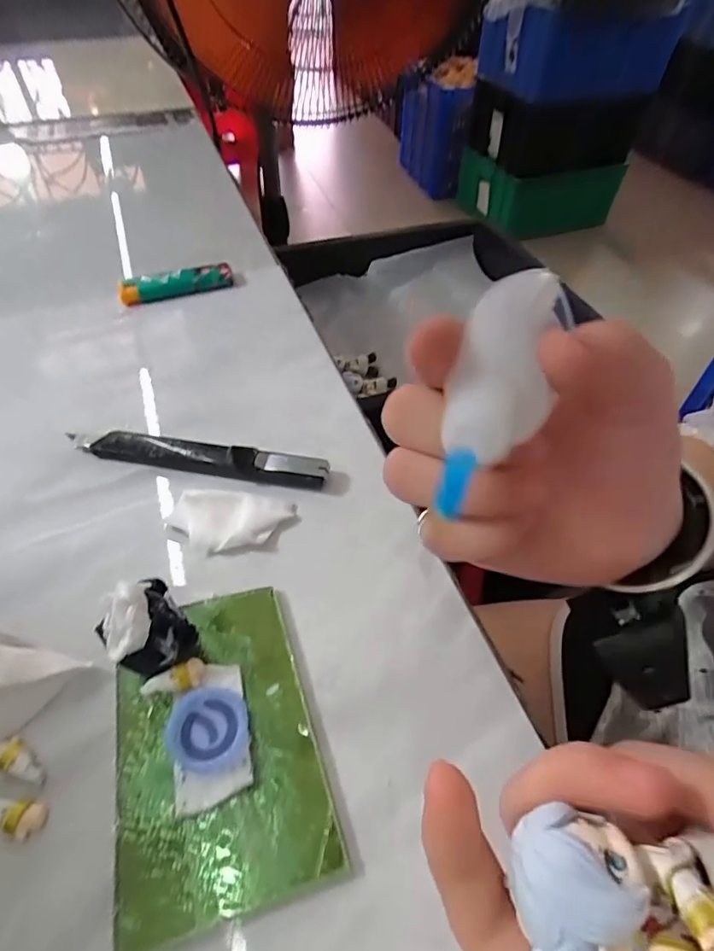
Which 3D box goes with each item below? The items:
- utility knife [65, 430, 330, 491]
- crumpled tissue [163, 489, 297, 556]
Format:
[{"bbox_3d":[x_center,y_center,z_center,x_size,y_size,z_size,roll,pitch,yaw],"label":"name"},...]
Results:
[{"bbox_3d":[-0.081,-0.010,0.260,0.134,0.012,0.015,10,50,5],"label":"utility knife"},{"bbox_3d":[-0.059,0.022,0.237,0.052,0.008,0.031,10,50,5],"label":"crumpled tissue"}]

